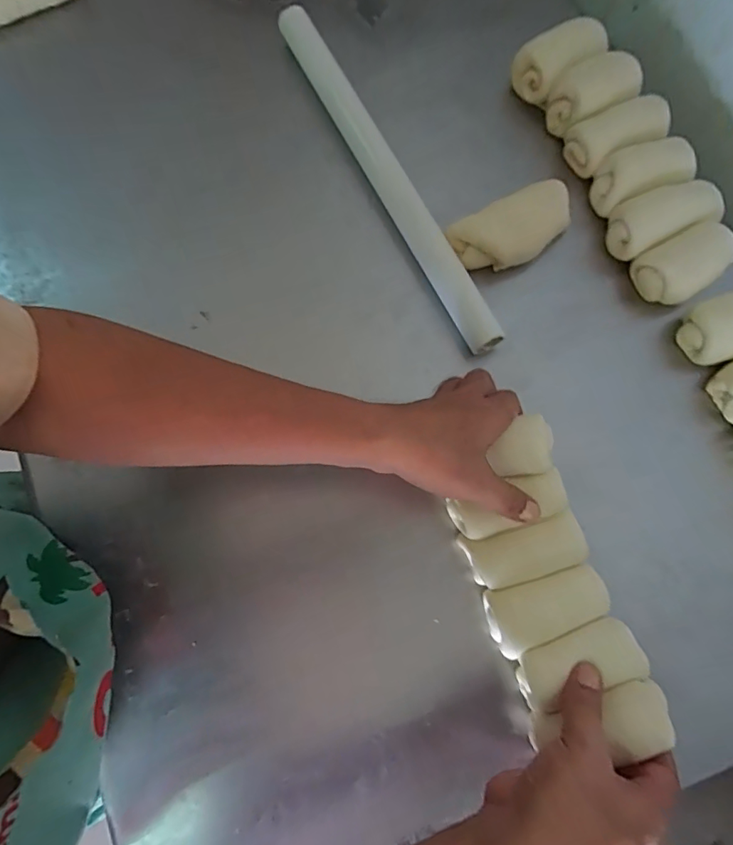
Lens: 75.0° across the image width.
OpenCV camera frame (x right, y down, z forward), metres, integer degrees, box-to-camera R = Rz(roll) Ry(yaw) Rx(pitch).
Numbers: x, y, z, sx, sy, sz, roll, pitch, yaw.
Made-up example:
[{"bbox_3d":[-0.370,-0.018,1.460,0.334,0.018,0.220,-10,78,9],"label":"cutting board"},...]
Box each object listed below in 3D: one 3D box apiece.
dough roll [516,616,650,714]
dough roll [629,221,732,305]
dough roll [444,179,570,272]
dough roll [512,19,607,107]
[{"bbox_3d":[0.157,0.178,0.356,0.089,0.031,0.042,-22,79,1],"label":"dough roll"},{"bbox_3d":[0.290,-0.143,0.443,0.081,0.052,0.057,-33,80,-7],"label":"dough roll"},{"bbox_3d":[0.137,-0.180,0.452,0.116,0.041,0.060,-27,80,-6],"label":"dough roll"},{"bbox_3d":[0.191,-0.364,0.488,0.084,0.050,0.052,-31,80,-7],"label":"dough roll"}]

